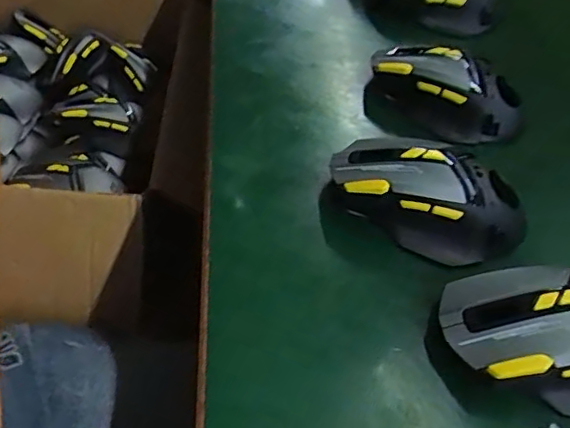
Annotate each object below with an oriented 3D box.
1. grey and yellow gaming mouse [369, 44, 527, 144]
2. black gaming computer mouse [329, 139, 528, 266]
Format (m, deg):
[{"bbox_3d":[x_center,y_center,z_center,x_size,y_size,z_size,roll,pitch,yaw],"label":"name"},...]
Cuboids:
[{"bbox_3d":[0.114,-0.088,0.405,0.116,0.038,0.054,26,51,16],"label":"grey and yellow gaming mouse"},{"bbox_3d":[0.081,-0.013,0.330,0.116,0.037,0.059,26,51,16],"label":"black gaming computer mouse"}]

